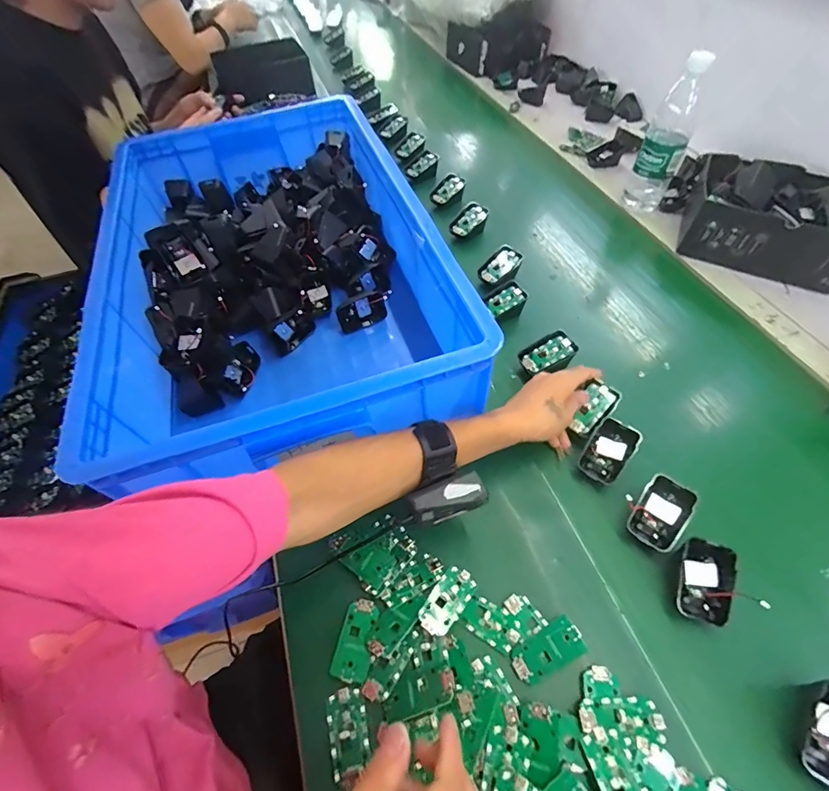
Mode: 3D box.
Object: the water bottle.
[{"bbox_3d":[0.421,-0.426,0.700,0.068,0.218,0.069,23,57,17],"label":"water bottle"}]

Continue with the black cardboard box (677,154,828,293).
[{"bbox_3d":[0.576,-0.276,0.671,0.238,0.101,0.176,24,57,18],"label":"black cardboard box"}]

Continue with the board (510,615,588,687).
[{"bbox_3d":[0.114,0.220,0.361,0.063,0.004,0.031,-28,57,-7],"label":"board"}]

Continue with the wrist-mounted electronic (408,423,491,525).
[{"bbox_3d":[0.031,0.094,0.379,0.068,0.023,0.028,-16,54,-11],"label":"wrist-mounted electronic"}]

